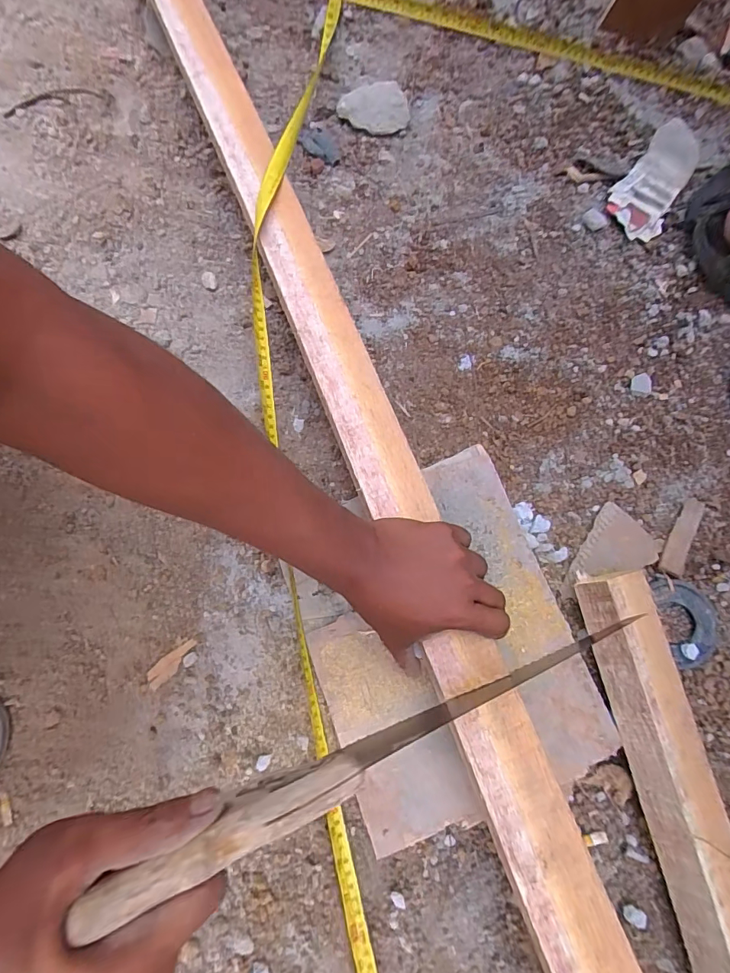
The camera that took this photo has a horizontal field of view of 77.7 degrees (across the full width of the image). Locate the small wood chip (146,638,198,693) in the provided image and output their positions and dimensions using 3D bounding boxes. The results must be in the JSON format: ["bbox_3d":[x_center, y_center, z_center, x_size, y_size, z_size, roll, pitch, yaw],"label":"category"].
[{"bbox_3d":[-0.190,0.173,0.445,0.057,0.004,0.019,-42,79,-9],"label":"small wood chip"}]

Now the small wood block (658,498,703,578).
[{"bbox_3d":[0.332,0.052,0.474,0.021,0.010,0.084,25,78,7],"label":"small wood block"}]

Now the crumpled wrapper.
[{"bbox_3d":[0.370,-0.393,0.580,0.074,0.029,0.163,29,78,8],"label":"crumpled wrapper"}]

